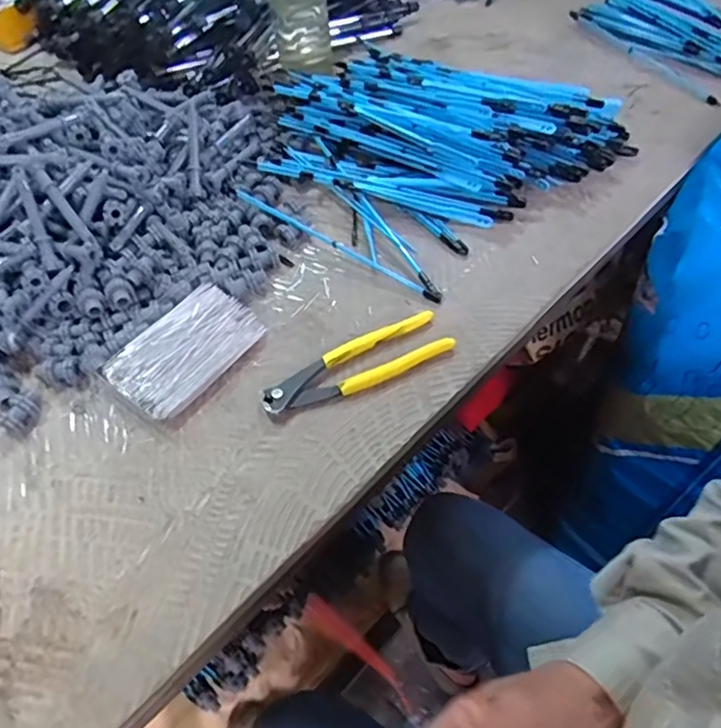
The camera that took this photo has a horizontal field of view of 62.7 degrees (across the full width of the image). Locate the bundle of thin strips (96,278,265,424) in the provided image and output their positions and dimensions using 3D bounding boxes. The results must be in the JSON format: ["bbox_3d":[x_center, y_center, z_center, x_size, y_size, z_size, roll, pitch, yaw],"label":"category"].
[{"bbox_3d":[-0.154,-0.014,0.521,0.084,0.015,0.126,34,64,26],"label":"bundle of thin strips"}]

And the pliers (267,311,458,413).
[{"bbox_3d":[-0.004,0.001,0.503,0.165,0.011,0.046,-24,56,-12],"label":"pliers"}]

